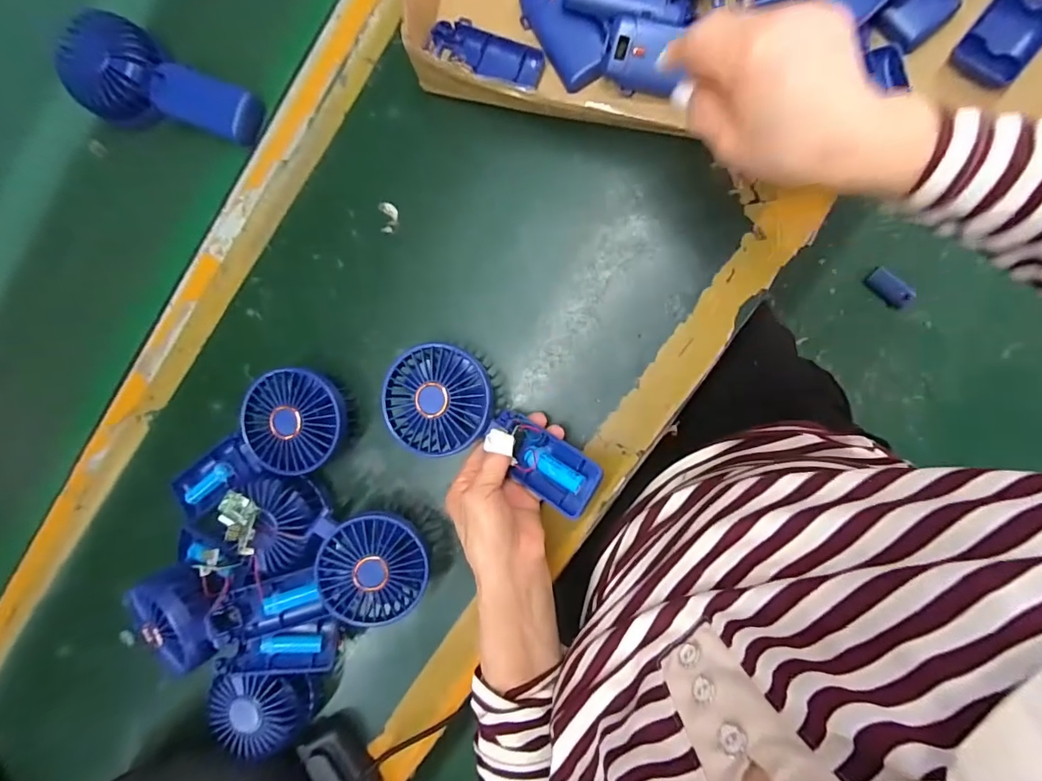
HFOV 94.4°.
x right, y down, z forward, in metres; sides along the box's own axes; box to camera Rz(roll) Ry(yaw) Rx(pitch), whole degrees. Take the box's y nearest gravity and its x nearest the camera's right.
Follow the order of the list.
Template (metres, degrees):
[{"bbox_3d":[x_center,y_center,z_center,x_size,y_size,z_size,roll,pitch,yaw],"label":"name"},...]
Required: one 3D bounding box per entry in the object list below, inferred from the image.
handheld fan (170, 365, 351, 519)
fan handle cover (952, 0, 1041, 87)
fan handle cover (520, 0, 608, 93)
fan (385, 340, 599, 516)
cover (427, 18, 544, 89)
[{"bbox_3d":[-0.233,0.043,0.414,0.191,0.046,0.083,-20,87,10],"label":"handheld fan"},{"bbox_3d":[0.345,-0.260,0.329,0.047,0.012,0.103,40,97,8],"label":"fan handle cover"},{"bbox_3d":[0.033,-0.283,0.374,0.042,0.014,0.092,-32,85,10],"label":"fan handle cover"},{"bbox_3d":[-0.024,0.030,0.369,0.178,0.030,0.079,29,95,11],"label":"fan"},{"bbox_3d":[-0.027,-0.270,0.384,0.093,0.013,0.034,24,95,10],"label":"cover"}]

